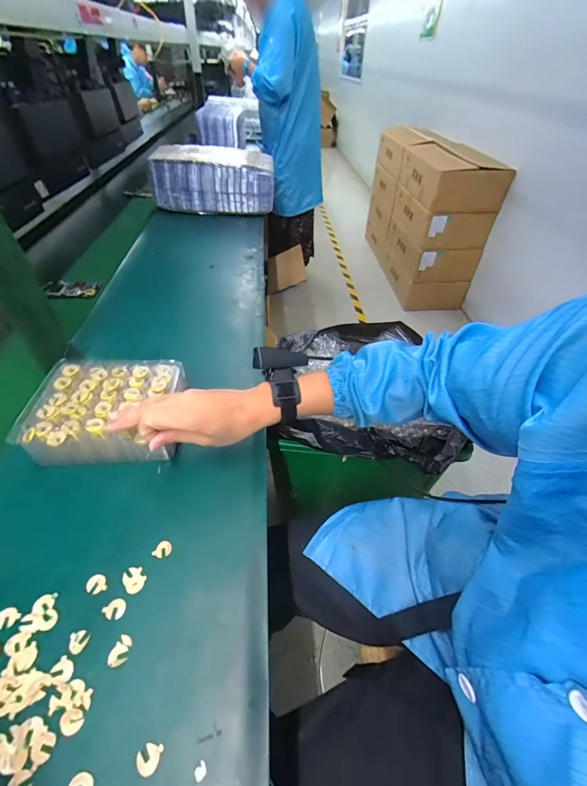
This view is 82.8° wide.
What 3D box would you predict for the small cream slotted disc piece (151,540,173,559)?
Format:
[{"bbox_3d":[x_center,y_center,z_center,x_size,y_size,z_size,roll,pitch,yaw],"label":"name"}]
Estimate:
[{"bbox_3d":[-0.145,0.175,0.372,0.019,0.004,0.018,0,47,0],"label":"small cream slotted disc piece"}]

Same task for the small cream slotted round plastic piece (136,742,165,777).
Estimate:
[{"bbox_3d":[-0.116,0.292,0.266,0.018,0.005,0.019,1,46,-1],"label":"small cream slotted round plastic piece"}]

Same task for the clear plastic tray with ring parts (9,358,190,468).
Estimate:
[{"bbox_3d":[-0.256,0.021,0.464,0.190,0.068,0.159,-2,47,-2],"label":"clear plastic tray with ring parts"}]

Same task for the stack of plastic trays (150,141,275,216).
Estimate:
[{"bbox_3d":[-0.253,-0.686,1.089,0.375,0.169,0.148,2,46,0],"label":"stack of plastic trays"}]

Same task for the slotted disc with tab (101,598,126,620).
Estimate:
[{"bbox_3d":[-0.178,0.216,0.333,0.019,0.004,0.019,1,46,-1],"label":"slotted disc with tab"}]

